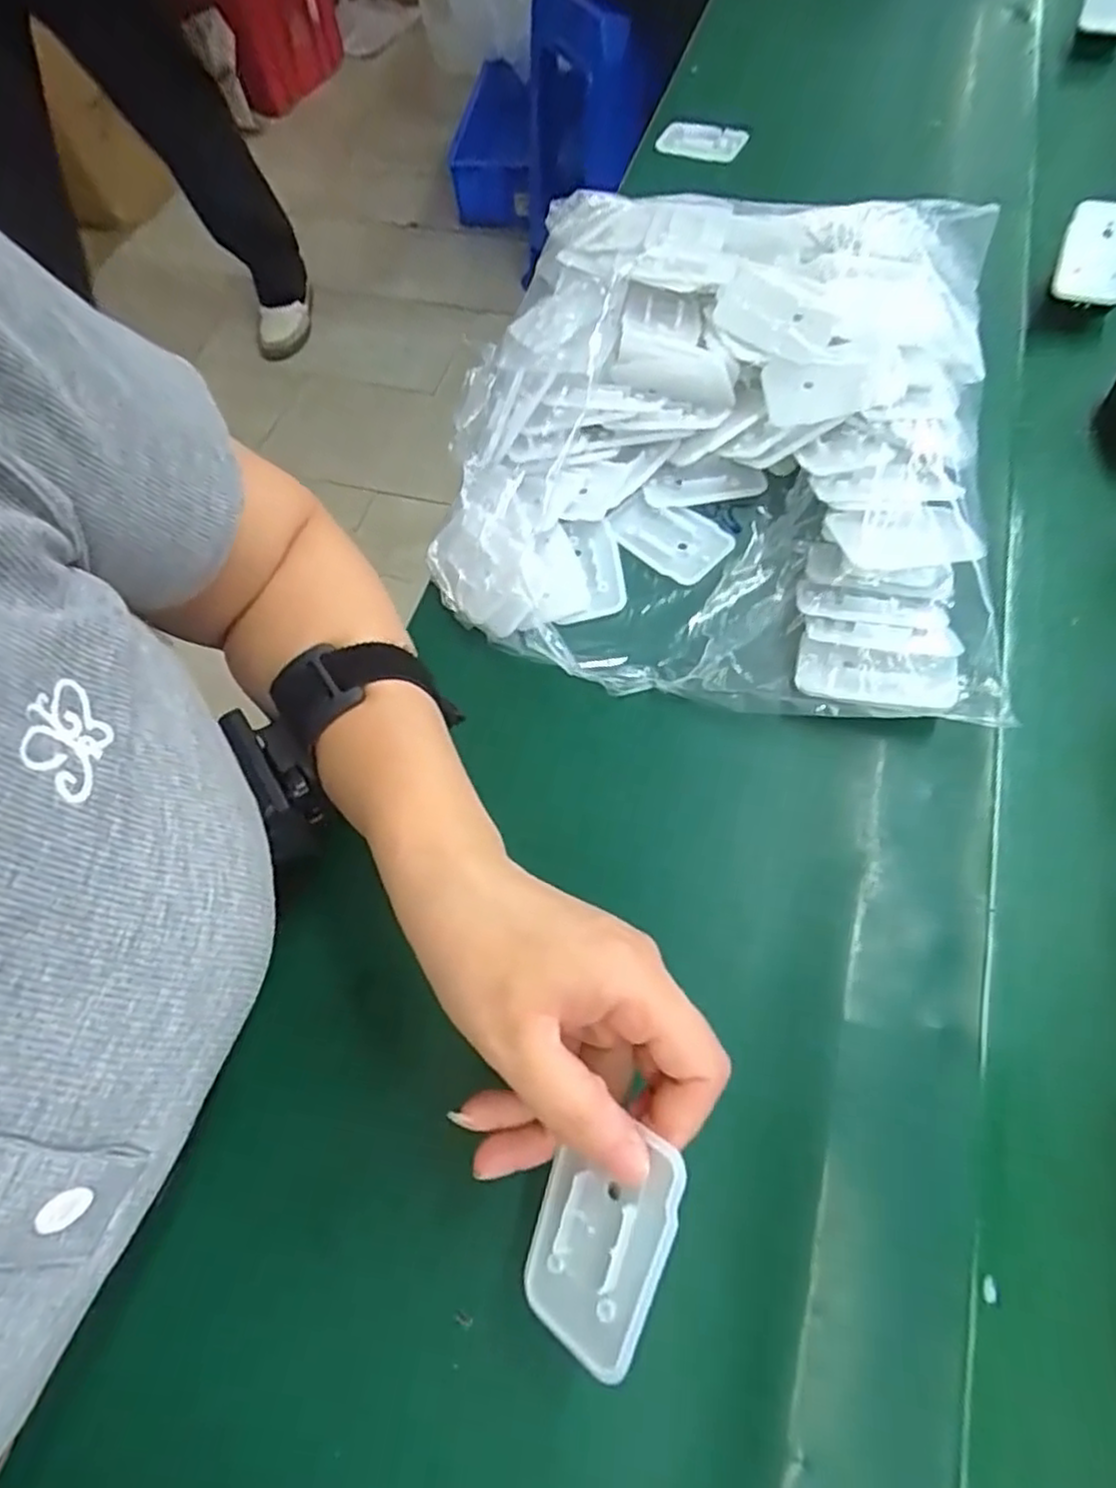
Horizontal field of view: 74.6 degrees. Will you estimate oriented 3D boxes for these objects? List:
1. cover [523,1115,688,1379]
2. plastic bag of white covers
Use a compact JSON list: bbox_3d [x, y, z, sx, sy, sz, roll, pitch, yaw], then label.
[{"bbox_3d":[0.012,0.149,0.225,0.045,0.007,0.067,18,89,43],"label":"cover"},{"bbox_3d":[0.084,-0.176,0.392,0.279,0.067,0.320,7,63,9],"label":"plastic bag of white covers"}]

